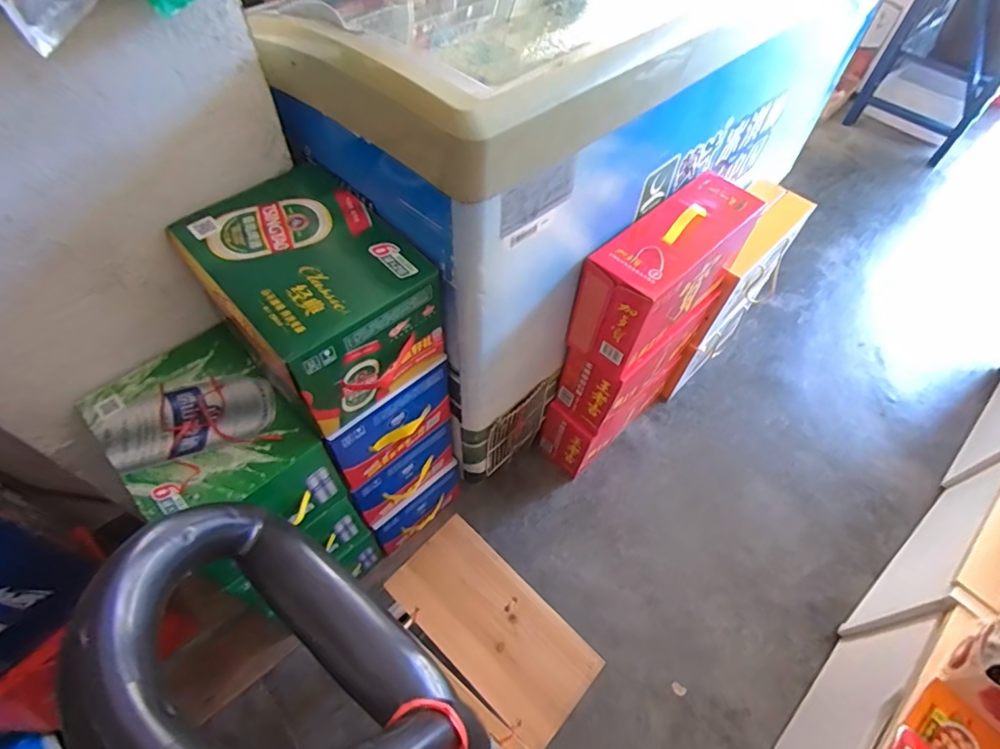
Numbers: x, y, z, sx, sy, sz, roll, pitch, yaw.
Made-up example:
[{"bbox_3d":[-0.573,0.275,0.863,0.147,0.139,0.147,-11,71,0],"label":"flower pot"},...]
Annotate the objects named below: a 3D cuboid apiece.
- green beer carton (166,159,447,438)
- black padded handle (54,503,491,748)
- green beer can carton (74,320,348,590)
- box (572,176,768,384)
[{"bbox_3d":[-0.238,-0.104,0.678,0.205,0.175,0.272,-38,64,-25],"label":"green beer carton"},{"bbox_3d":[-0.097,0.129,0.223,0.175,0.133,0.027,32,100,14],"label":"black padded handle"},{"bbox_3d":[-0.393,0.101,0.733,0.210,0.151,0.274,-37,64,-25],"label":"green beer can carton"},{"bbox_3d":[0.282,-0.177,0.884,0.333,0.201,0.124,-38,64,-25],"label":"box"}]

